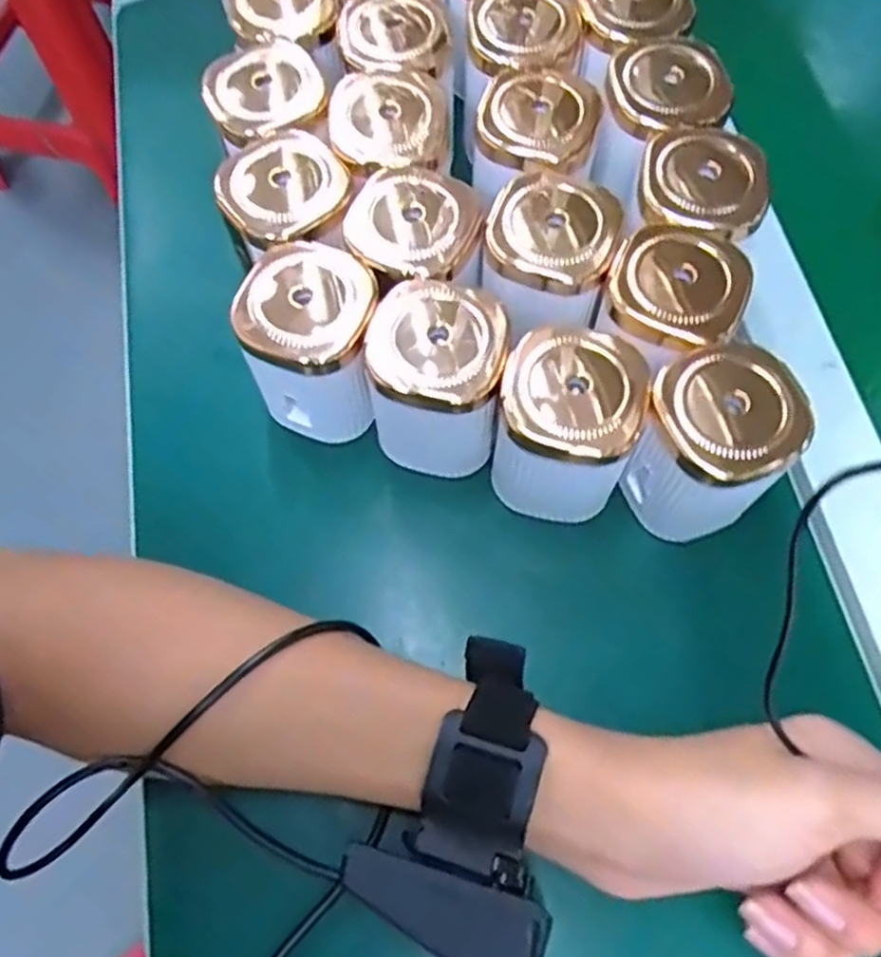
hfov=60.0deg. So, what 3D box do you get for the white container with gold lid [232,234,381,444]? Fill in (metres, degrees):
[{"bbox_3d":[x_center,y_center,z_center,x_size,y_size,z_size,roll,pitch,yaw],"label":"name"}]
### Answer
[{"bbox_3d":[-0.053,-0.061,0.337,0.054,0.073,0.064,9,68,6],"label":"white container with gold lid"}]

